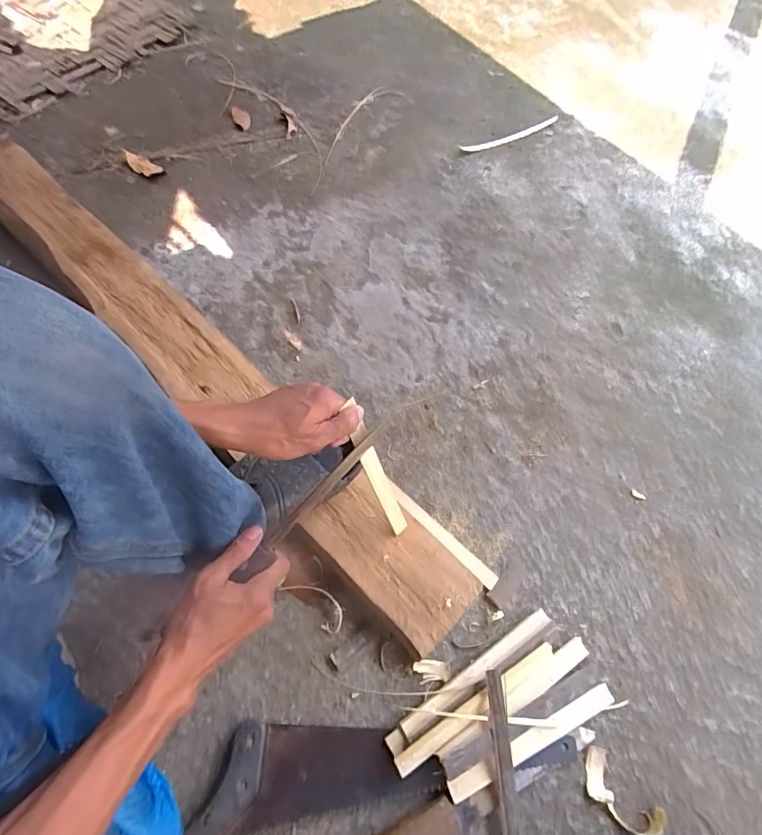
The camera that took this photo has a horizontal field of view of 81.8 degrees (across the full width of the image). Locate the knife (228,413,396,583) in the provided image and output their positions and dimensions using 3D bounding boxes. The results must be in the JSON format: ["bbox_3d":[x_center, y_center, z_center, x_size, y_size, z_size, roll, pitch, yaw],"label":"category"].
[{"bbox_3d":[-0.062,0.079,0.445,0.017,0.025,0.208,42,85,15],"label":"knife"}]

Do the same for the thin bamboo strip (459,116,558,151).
[{"bbox_3d":[0.306,-0.659,1.031,0.277,0.013,0.029,-25,69,-13],"label":"thin bamboo strip"}]

